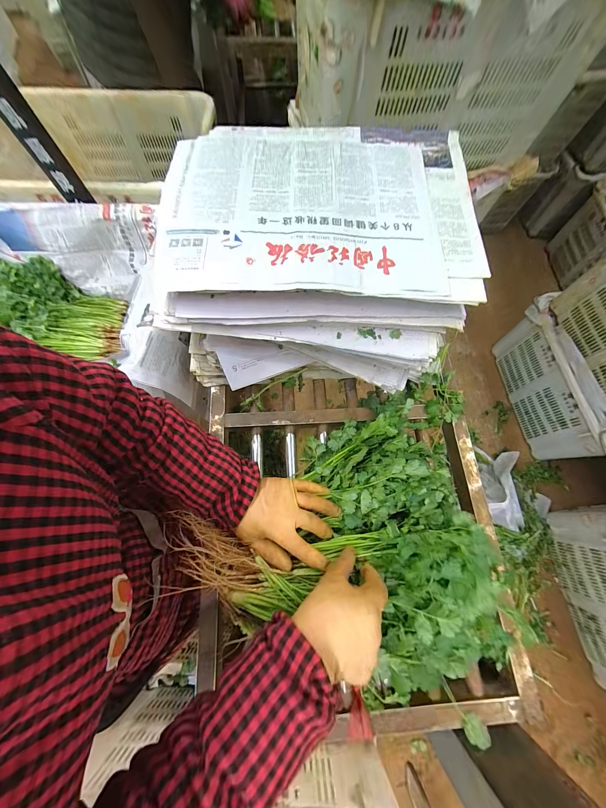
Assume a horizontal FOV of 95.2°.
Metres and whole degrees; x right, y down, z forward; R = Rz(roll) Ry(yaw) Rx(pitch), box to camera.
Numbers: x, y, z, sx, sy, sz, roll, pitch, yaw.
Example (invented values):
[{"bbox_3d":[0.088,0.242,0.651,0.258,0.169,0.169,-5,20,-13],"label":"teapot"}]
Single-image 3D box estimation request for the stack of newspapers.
[{"bbox_3d":[0.022,-0.222,0.436,0.417,0.154,0.365,3,72,-1],"label":"stack of newspapers"}]

